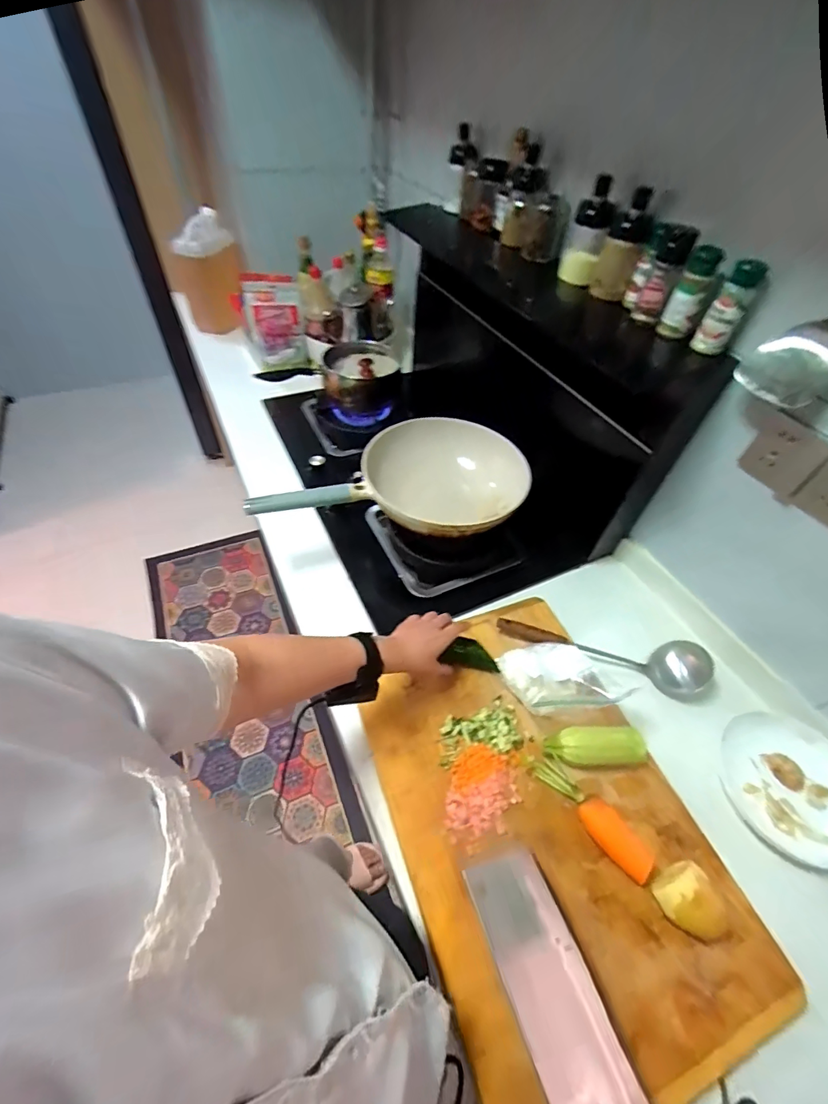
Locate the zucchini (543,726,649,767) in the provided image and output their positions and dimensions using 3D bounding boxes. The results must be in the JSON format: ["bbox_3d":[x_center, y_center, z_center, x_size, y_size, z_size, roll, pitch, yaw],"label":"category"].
[{"bbox_3d":[0.244,0.268,0.604,0.130,0.040,0.046,0,49,-5],"label":"zucchini"}]

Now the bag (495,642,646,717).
[{"bbox_3d":[0.221,0.182,0.647,0.164,0.078,0.121,-10,51,-13],"label":"bag"}]

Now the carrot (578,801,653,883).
[{"bbox_3d":[0.242,0.348,0.534,0.034,0.044,0.093,-29,57,-26],"label":"carrot"}]

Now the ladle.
[{"bbox_3d":[0.295,0.167,0.702,0.324,0.072,0.085,5,49,0],"label":"ladle"}]

